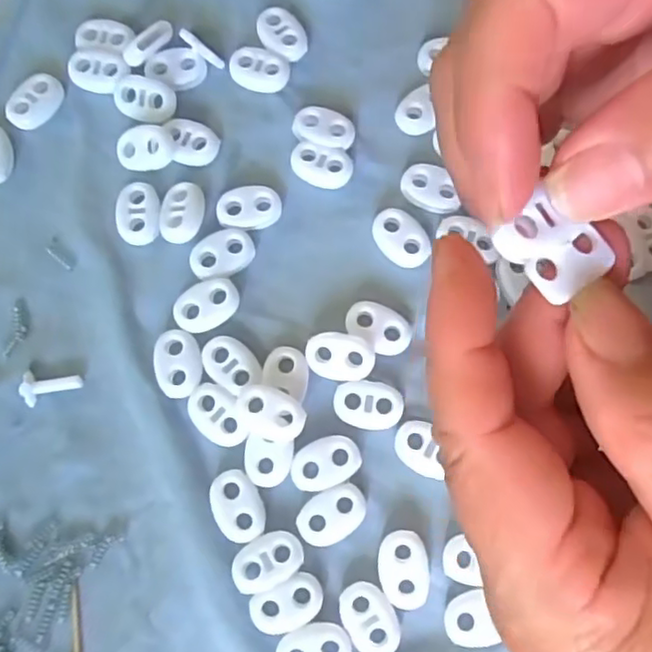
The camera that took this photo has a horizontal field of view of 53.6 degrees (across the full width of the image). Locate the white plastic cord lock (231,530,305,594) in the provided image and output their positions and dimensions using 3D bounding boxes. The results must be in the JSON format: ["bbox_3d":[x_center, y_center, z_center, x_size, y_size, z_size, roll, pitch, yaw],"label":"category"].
[{"bbox_3d":[-0.018,0.071,0.196,0.022,0.004,0.014,-27,78,-5],"label":"white plastic cord lock"}]

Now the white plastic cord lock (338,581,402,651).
[{"bbox_3d":[0.013,0.088,0.193,0.015,0.004,0.022,-30,78,-5],"label":"white plastic cord lock"}]

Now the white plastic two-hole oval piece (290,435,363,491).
[{"bbox_3d":[0.000,0.043,0.203,0.022,0.004,0.015,-23,78,-4],"label":"white plastic two-hole oval piece"}]

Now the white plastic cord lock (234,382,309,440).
[{"bbox_3d":[-0.018,0.027,0.203,0.023,0.009,0.015,20,79,6],"label":"white plastic cord lock"}]

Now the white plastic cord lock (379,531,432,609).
[{"bbox_3d":[0.024,0.074,0.196,0.015,0.006,0.022,-6,77,0],"label":"white plastic cord lock"}]

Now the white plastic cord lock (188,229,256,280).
[{"bbox_3d":[-0.035,-0.024,0.218,0.022,0.004,0.015,-27,78,-5],"label":"white plastic cord lock"}]

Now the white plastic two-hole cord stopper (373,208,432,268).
[{"bbox_3d":[0.026,-0.030,0.221,0.015,0.005,0.022,-39,79,-7],"label":"white plastic two-hole cord stopper"}]

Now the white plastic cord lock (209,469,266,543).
[{"bbox_3d":[-0.028,0.056,0.200,0.015,0.004,0.022,-22,78,-3],"label":"white plastic cord lock"}]

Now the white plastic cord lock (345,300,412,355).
[{"bbox_3d":[0.017,0.000,0.213,0.022,0.005,0.014,31,80,8],"label":"white plastic cord lock"}]

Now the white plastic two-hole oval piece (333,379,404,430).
[{"bbox_3d":[0.014,0.025,0.206,0.022,0.004,0.015,8,78,3],"label":"white plastic two-hole oval piece"}]

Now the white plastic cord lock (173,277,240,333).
[{"bbox_3d":[-0.040,-0.007,0.215,0.022,0.004,0.015,-25,78,-4],"label":"white plastic cord lock"}]

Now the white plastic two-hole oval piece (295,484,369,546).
[{"bbox_3d":[0.002,0.059,0.201,0.023,0.004,0.015,-34,79,-6],"label":"white plastic two-hole oval piece"}]

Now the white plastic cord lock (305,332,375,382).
[{"bbox_3d":[0.005,0.010,0.209,0.022,0.005,0.015,8,78,3],"label":"white plastic cord lock"}]

